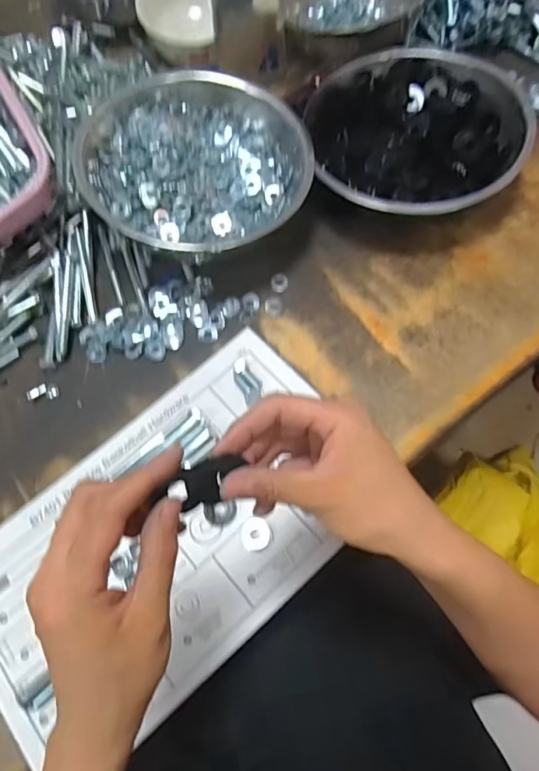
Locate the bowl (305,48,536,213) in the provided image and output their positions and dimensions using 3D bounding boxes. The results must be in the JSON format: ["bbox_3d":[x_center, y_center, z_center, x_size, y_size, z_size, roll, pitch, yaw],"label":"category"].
[{"bbox_3d":[0.168,-0.294,0.570,0.244,0.065,0.229,-1,67,3],"label":"bowl"}]

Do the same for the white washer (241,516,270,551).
[{"bbox_3d":[-0.013,0.134,0.437,0.025,0.004,0.028,-12,67,-2],"label":"white washer"}]

